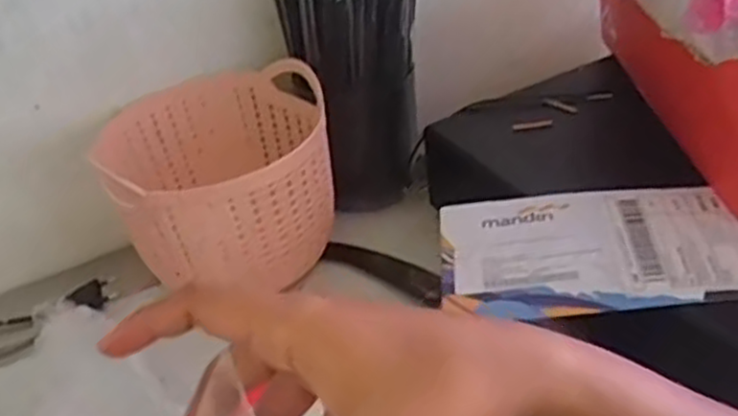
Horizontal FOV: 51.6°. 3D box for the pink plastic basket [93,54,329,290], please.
[{"bbox_3d":[-0.114,-0.025,0.618,0.171,0.112,0.168,-17,35,-14],"label":"pink plastic basket"}]

